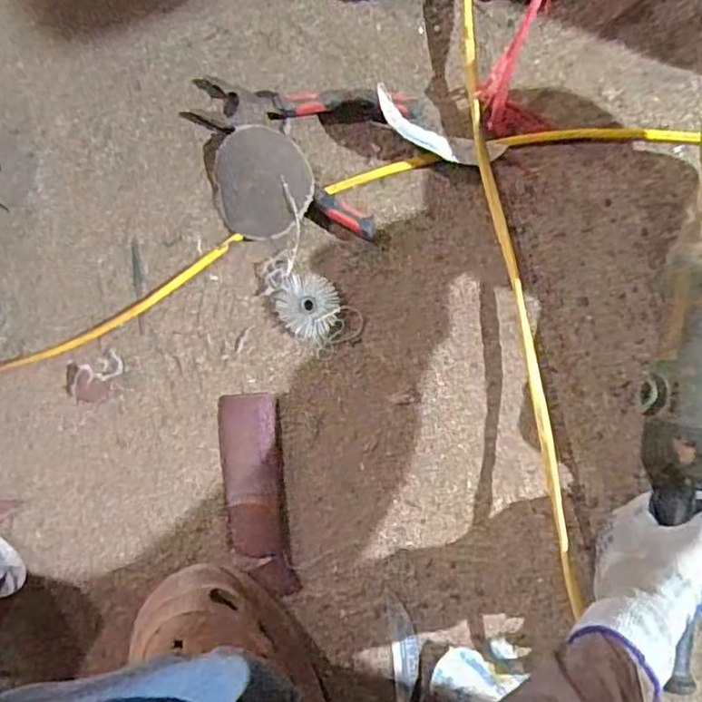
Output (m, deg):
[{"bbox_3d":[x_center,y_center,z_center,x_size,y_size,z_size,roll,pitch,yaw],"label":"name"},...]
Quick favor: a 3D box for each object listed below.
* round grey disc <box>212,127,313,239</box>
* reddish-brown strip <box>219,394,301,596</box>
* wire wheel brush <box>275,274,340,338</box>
[{"bbox_3d":[-0.071,-0.133,0.504,0.076,0.014,0.085,-13,93,15],"label":"round grey disc"},{"bbox_3d":[-0.077,0.115,0.512,0.048,0.005,0.157,-8,88,5],"label":"reddish-brown strip"},{"bbox_3d":[-0.033,-0.036,0.506,0.047,0.011,0.049,38,93,2],"label":"wire wheel brush"}]

